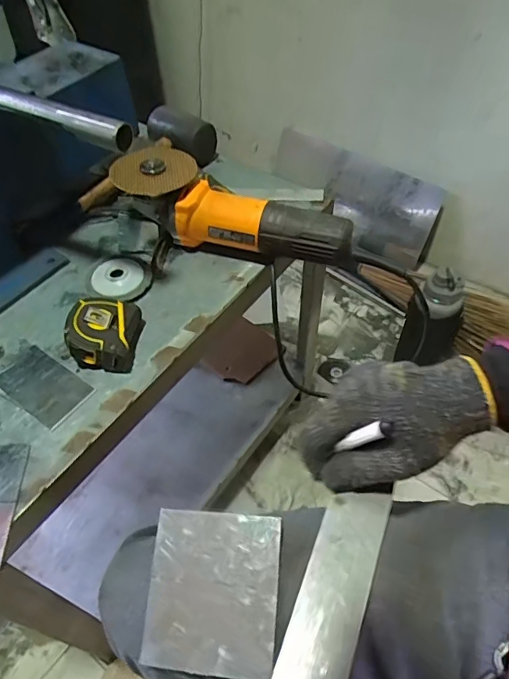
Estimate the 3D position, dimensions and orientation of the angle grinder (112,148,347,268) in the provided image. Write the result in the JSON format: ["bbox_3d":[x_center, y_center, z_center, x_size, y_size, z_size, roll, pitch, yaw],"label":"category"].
[{"bbox_3d":[-0.024,-0.154,0.572,0.285,0.081,0.090,14,53,13],"label":"angle grinder"}]

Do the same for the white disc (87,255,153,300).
[{"bbox_3d":[-0.160,-0.076,0.569,0.068,0.016,0.072,-1,51,1],"label":"white disc"}]

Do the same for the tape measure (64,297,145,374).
[{"bbox_3d":[-0.156,-0.007,0.504,0.067,0.044,0.070,1,51,1],"label":"tape measure"}]

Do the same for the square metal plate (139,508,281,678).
[{"bbox_3d":[-0.033,0.191,0.372,0.100,0.004,0.109,1,70,9],"label":"square metal plate"}]

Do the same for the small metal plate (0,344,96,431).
[{"bbox_3d":[-0.214,0.047,0.490,0.095,0.004,0.056,29,61,22],"label":"small metal plate"}]

